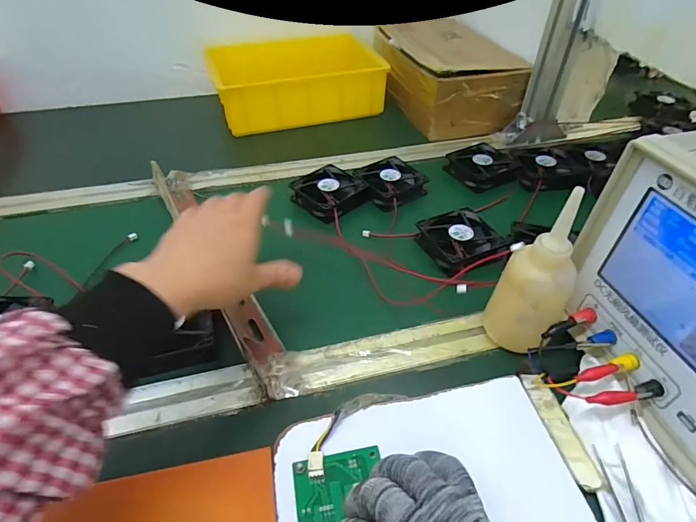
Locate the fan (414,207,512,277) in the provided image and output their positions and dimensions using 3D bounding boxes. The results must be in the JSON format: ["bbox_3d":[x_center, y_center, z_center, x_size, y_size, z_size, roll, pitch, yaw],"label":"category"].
[{"bbox_3d":[0.137,-0.024,0.502,0.084,0.028,0.082,-21,47,-19],"label":"fan"}]

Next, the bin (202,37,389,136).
[{"bbox_3d":[-0.095,-0.332,0.755,0.289,0.094,0.204,-11,45,-10],"label":"bin"}]

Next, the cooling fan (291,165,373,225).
[{"bbox_3d":[-0.025,-0.096,0.568,0.089,0.020,0.081,-35,53,-30],"label":"cooling fan"}]

